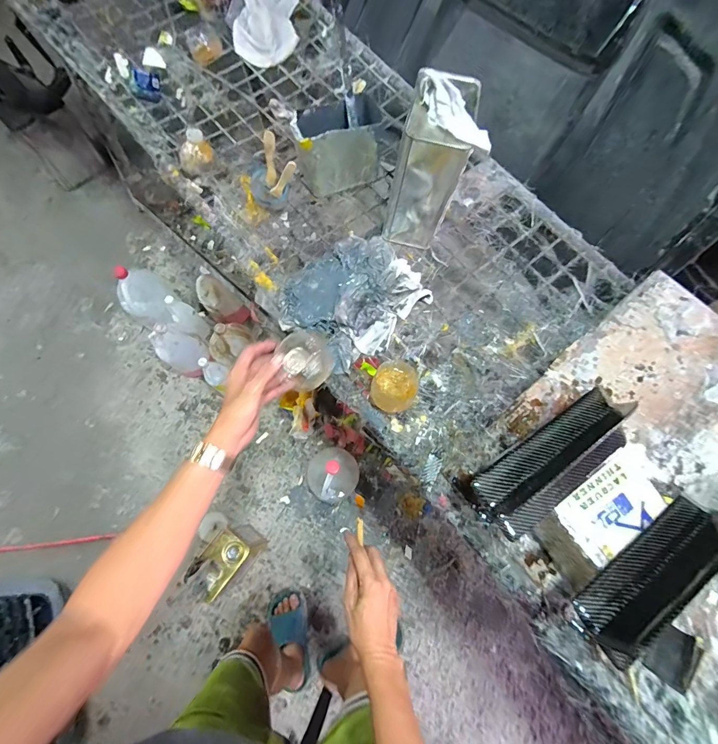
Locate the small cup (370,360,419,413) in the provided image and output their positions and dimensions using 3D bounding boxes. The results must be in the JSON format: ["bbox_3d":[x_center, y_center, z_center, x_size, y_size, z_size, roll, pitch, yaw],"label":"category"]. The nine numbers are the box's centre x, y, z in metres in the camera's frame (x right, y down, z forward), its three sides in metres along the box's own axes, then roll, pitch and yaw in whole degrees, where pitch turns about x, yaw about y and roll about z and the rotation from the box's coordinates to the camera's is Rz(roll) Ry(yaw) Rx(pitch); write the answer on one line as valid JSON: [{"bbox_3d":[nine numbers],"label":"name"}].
[{"bbox_3d":[0.063,0.028,0.677,0.079,0.048,0.088,30,73,9],"label":"small cup"}]

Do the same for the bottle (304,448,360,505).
[{"bbox_3d":[-0.088,0.337,1.250,0.166,0.217,0.162,0,71,-1],"label":"bottle"}]

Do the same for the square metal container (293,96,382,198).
[{"bbox_3d":[-0.041,-0.474,0.801,0.175,0.125,0.102,-18,72,-7],"label":"square metal container"}]

